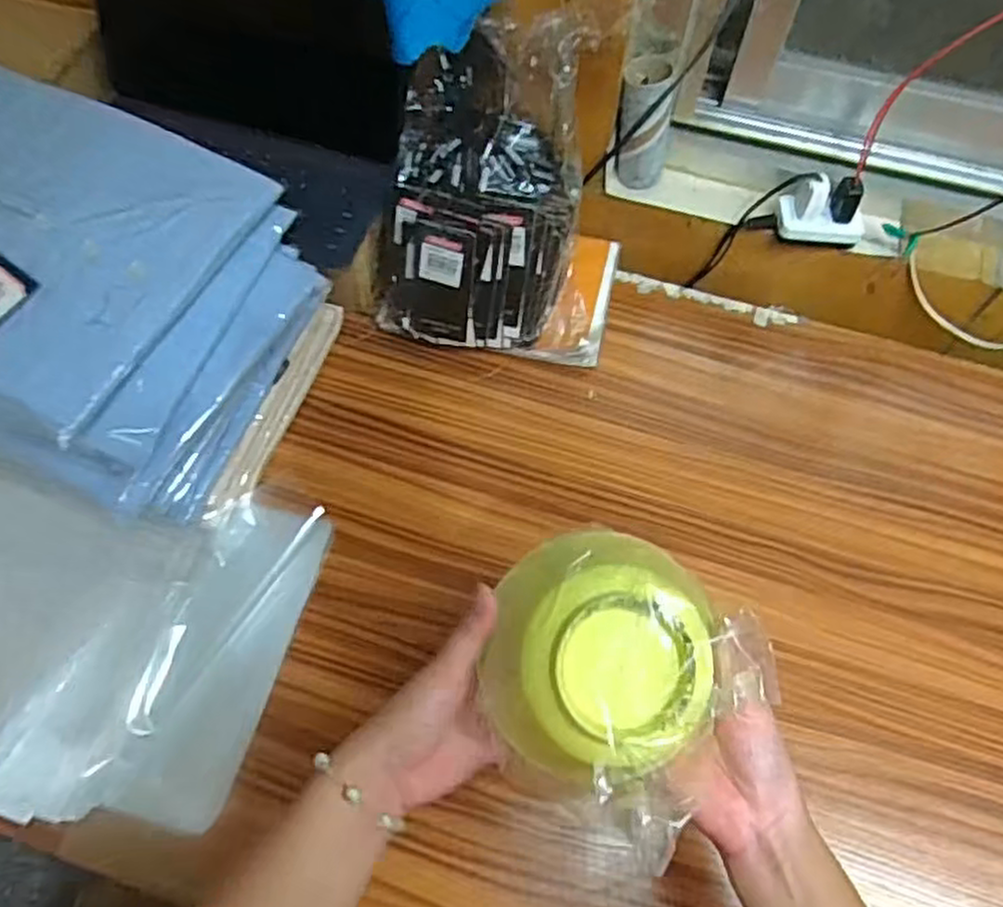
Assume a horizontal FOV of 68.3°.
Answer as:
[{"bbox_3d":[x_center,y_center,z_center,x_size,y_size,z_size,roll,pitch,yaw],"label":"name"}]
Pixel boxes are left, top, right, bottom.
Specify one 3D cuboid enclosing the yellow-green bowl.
[{"bbox_3d":[0.058,0.106,0.378,0.135,0.052,0.142,1,65,-2],"label":"yellow-green bowl"}]

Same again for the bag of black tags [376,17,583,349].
[{"bbox_3d":[-0.022,-0.204,0.598,0.161,0.213,0.135,13,63,5],"label":"bag of black tags"}]

